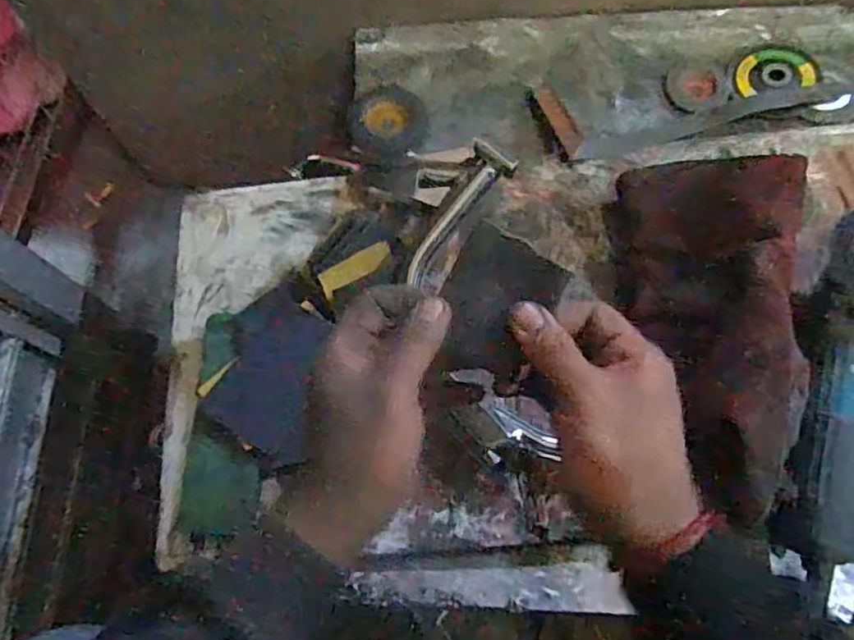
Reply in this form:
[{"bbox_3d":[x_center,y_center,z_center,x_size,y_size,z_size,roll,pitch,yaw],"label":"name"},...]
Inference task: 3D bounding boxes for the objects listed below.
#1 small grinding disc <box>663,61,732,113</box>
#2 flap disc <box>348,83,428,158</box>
[{"bbox_3d":[0.289,-0.248,0.660,0.066,0.007,0.063,-1,70,2],"label":"small grinding disc"},{"bbox_3d":[-0.041,-0.213,0.660,0.079,0.008,0.095,-3,70,2],"label":"flap disc"}]

